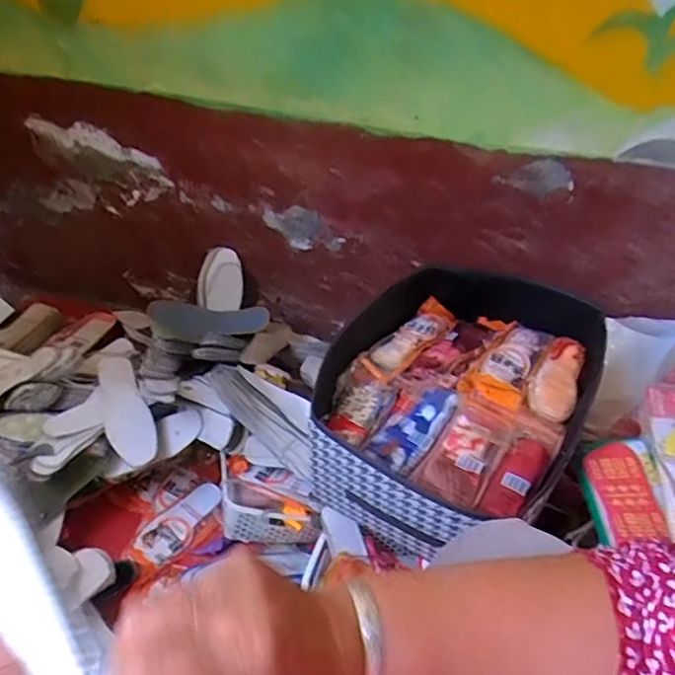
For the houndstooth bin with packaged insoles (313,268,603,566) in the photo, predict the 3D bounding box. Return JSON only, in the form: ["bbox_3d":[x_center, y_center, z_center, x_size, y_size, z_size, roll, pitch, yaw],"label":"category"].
[{"bbox_3d":[0.162,0.089,0.828,0.348,0.200,0.441,25,43,21],"label":"houndstooth bin with packaged insoles"}]

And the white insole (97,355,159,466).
[{"bbox_3d":[-0.351,0.109,0.902,0.071,0.049,0.222,-17,45,-25],"label":"white insole"}]

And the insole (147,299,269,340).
[{"bbox_3d":[-0.274,-0.032,1.178,0.244,0.082,0.018,5,21,-6],"label":"insole"}]

